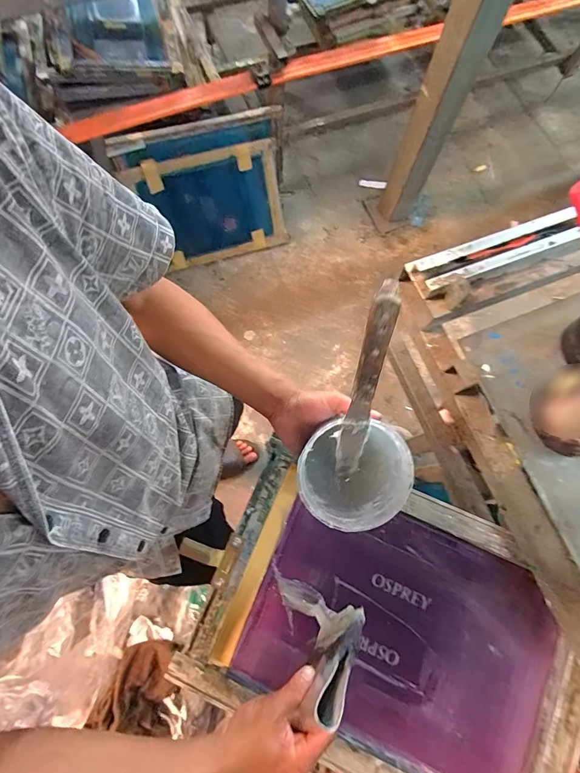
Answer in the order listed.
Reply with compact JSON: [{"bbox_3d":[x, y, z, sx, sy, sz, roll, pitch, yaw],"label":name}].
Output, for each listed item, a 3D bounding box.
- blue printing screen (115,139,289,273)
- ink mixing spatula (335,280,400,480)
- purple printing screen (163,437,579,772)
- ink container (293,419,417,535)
[{"bbox_3d":[-0.274,-0.649,1.395,0.494,0.374,0.058,-12,47,2],"label":"blue printing screen"},{"bbox_3d":[0.074,0.014,0.393,0.027,0.260,0.011,3,42,-1],"label":"ink mixing spatula"},{"bbox_3d":[0.148,0.357,0.574,0.539,0.059,0.396,23,76,5],"label":"purple printing screen"},{"bbox_3d":[0.073,0.097,0.470,0.130,0.096,0.129,4,97,0],"label":"ink container"}]

